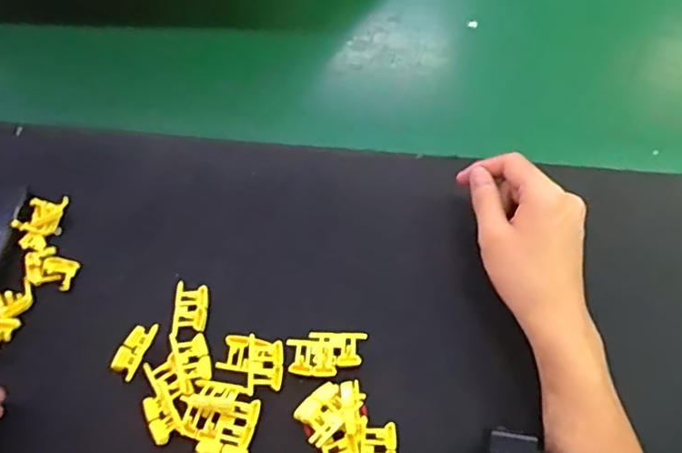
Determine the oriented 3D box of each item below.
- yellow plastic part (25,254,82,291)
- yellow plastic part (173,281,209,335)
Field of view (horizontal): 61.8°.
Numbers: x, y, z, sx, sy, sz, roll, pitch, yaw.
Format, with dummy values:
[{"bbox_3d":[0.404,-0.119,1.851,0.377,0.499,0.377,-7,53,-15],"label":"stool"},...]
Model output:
[{"bbox_3d":[-0.239,0.037,0.469,0.038,0.012,0.026,8,64,4],"label":"yellow plastic part"},{"bbox_3d":[-0.120,0.065,0.455,0.026,0.009,0.042,-3,64,-1],"label":"yellow plastic part"}]

